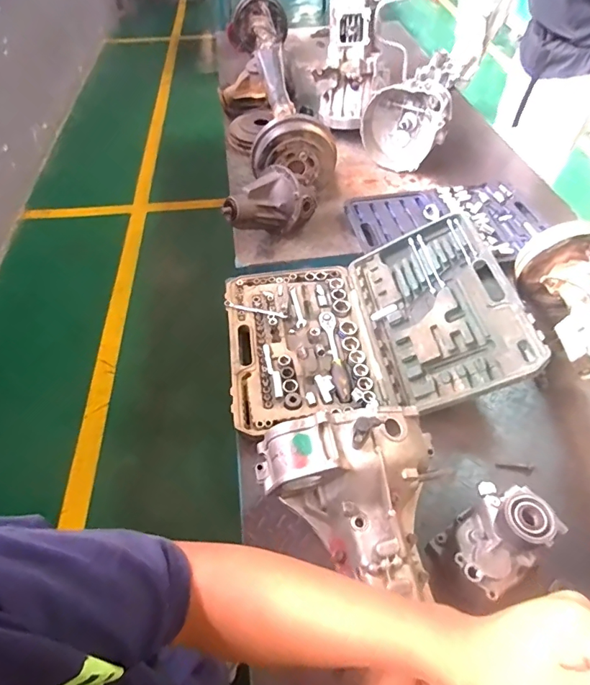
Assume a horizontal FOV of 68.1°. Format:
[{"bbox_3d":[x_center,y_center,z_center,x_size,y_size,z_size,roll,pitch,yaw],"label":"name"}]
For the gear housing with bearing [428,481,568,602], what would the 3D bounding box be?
[{"bbox_3d":[0.322,0.317,0.714,0.157,0.174,0.124,-34,58,-23],"label":"gear housing with bearing"}]

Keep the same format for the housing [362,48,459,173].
[{"bbox_3d":[0.376,-0.774,1.476,0.284,0.328,0.161,17,54,15],"label":"housing"}]

